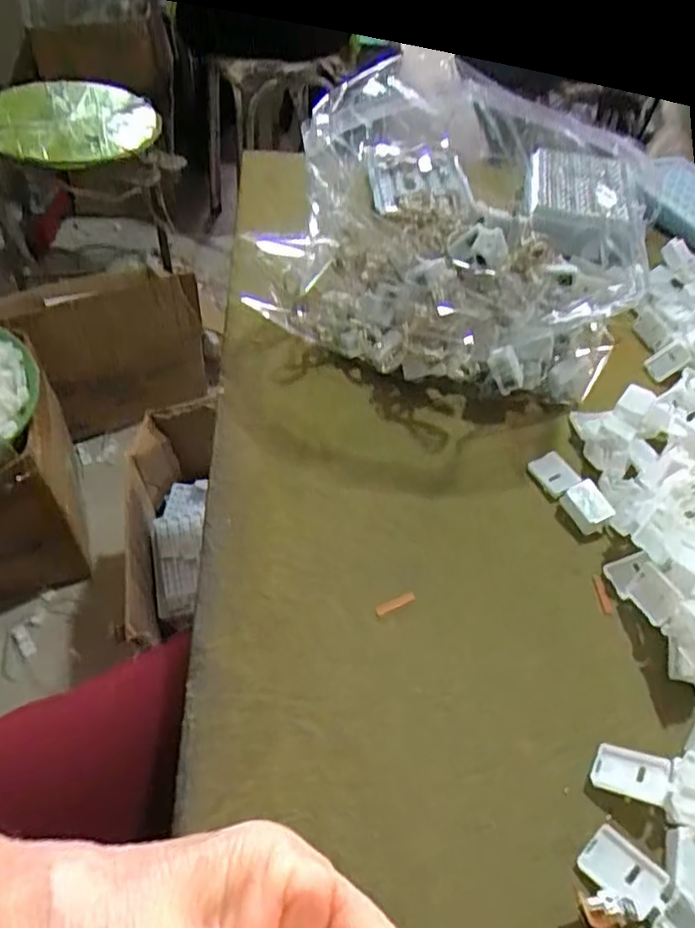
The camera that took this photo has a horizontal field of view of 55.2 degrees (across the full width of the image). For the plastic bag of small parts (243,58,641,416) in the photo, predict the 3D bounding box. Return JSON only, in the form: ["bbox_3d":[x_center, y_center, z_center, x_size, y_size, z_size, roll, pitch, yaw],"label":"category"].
[{"bbox_3d":[0.090,-0.190,0.472,0.238,0.153,0.312,16,46,8],"label":"plastic bag of small parts"}]

